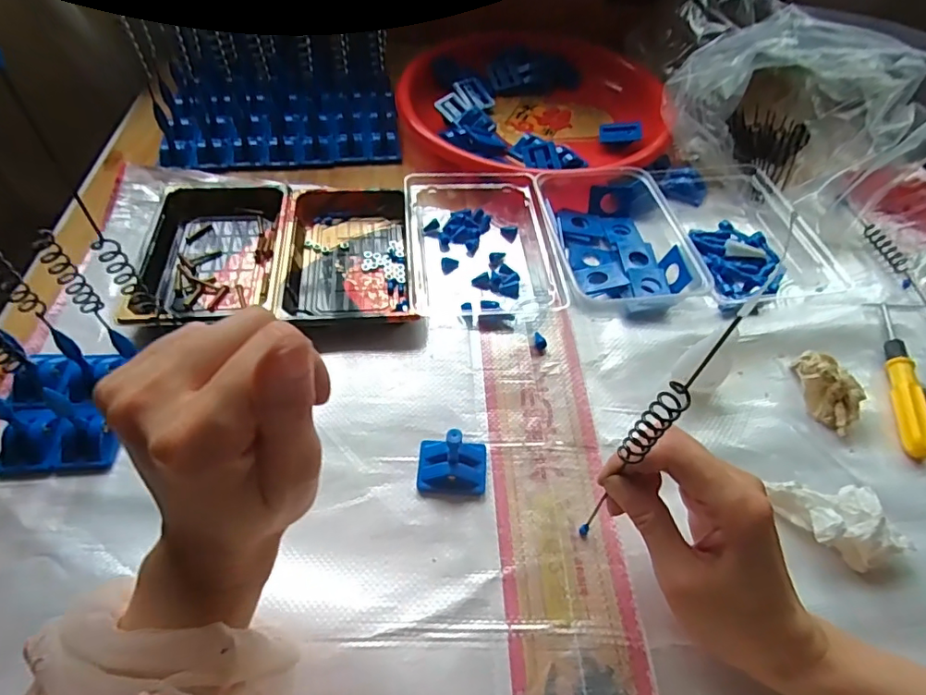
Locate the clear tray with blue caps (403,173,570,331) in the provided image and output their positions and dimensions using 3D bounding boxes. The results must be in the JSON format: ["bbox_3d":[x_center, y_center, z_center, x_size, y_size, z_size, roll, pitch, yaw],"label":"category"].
[{"bbox_3d":[0.014,-0.096,0.462,0.118,0.031,0.177,-5,53,-8],"label":"clear tray with blue caps"}]

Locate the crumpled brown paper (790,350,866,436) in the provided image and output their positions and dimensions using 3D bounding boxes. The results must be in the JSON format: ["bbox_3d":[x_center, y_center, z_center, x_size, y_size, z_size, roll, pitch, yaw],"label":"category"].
[{"bbox_3d":[0.262,0.029,0.384,0.029,0.026,0.063,4,52,-1],"label":"crumpled brown paper"}]

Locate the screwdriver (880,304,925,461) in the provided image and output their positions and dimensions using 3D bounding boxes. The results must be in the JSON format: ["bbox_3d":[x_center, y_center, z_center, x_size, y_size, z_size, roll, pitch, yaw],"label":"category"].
[{"bbox_3d":[0.330,0.018,0.400,0.015,0.019,0.140,16,53,9],"label":"screwdriver"}]

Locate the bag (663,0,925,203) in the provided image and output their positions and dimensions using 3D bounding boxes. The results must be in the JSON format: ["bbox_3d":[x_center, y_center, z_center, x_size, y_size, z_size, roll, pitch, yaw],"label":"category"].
[{"bbox_3d":[0.326,-0.258,0.545,0.226,0.122,0.230,-1,52,-5],"label":"bag"}]

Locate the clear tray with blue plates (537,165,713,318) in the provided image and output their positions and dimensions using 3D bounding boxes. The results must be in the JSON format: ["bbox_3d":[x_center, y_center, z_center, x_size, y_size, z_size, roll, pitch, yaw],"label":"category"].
[{"bbox_3d":[0.130,-0.096,0.467,0.110,0.034,0.161,-7,53,-9],"label":"clear tray with blue plates"}]

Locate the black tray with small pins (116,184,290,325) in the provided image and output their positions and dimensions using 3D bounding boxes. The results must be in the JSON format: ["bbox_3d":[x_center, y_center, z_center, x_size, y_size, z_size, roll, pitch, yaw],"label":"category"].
[{"bbox_3d":[-0.209,-0.087,0.451,0.114,0.022,0.161,-3,52,-6],"label":"black tray with small pins"}]

